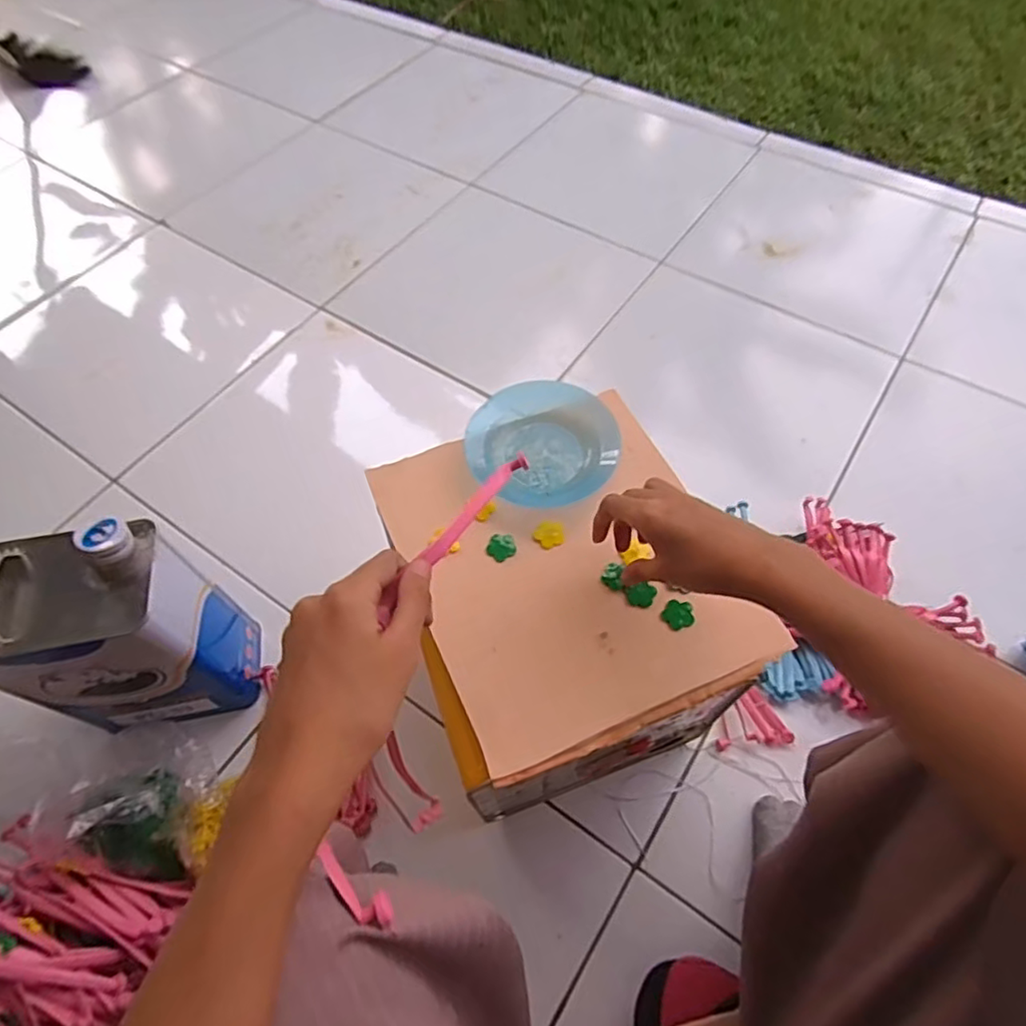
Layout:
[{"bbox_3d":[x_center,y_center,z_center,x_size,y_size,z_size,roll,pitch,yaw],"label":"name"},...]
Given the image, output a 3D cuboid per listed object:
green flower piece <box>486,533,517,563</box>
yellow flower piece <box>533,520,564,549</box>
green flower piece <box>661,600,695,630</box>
[{"bbox_3d":[-0.010,0.028,0.520,0.024,0.004,0.023,-1,60,1],"label":"green flower piece"},{"bbox_3d":[0.029,0.018,0.524,0.024,0.004,0.023,-1,60,1],"label":"yellow flower piece"},{"bbox_3d":[0.126,0.077,0.483,0.022,0.005,0.021,-1,60,1],"label":"green flower piece"}]

